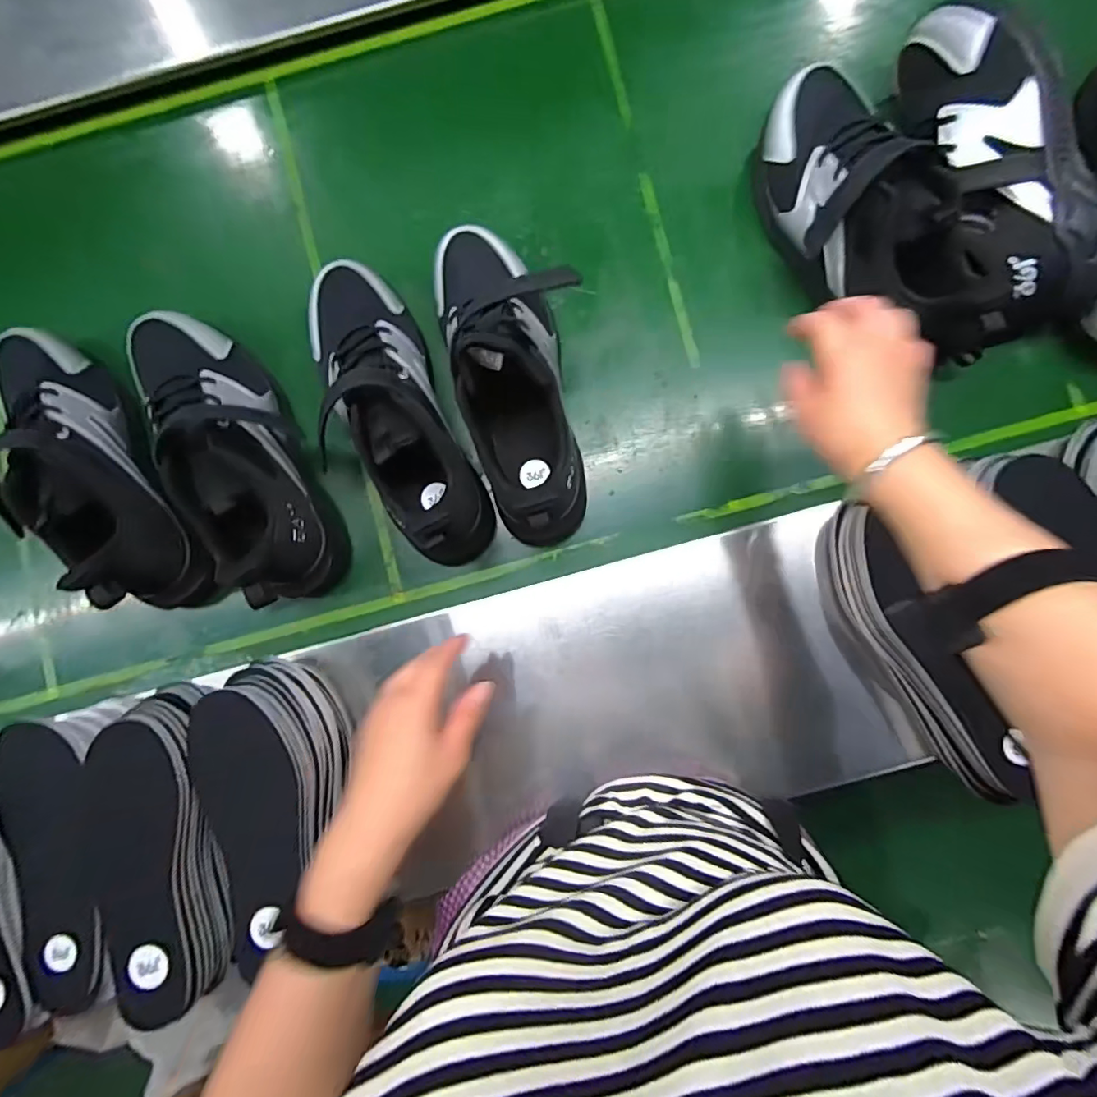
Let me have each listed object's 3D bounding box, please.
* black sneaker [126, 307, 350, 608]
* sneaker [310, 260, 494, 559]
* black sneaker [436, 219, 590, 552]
[{"bbox_3d":[-0.275,-0.085,0.452,0.088,0.107,0.283,-28,87,0],"label":"black sneaker"},{"bbox_3d":[-0.136,-0.119,0.452,0.091,0.125,0.280,-23,87,0],"label":"sneaker"},{"bbox_3d":[-0.028,-0.151,0.442,0.098,0.141,0.278,-15,88,1],"label":"black sneaker"}]

